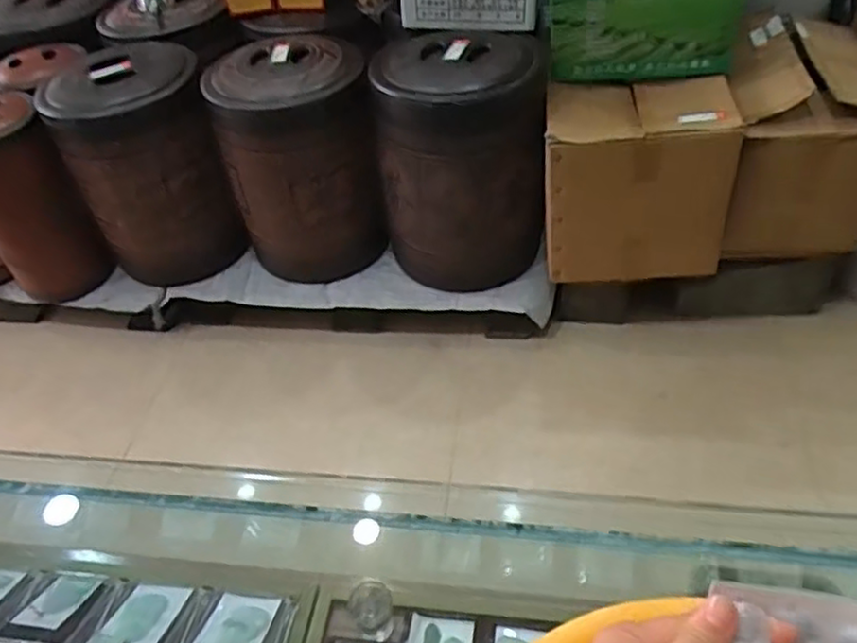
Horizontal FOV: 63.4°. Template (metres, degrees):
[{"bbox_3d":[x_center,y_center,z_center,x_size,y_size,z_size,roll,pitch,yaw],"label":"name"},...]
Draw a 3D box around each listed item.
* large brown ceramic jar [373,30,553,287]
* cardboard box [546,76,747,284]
[{"bbox_3d":[0.081,-0.380,1.696,0.385,0.525,0.305,-3,46,4],"label":"large brown ceramic jar"},{"bbox_3d":[0.462,-0.330,1.594,0.384,0.374,0.278,-2,46,5],"label":"cardboard box"}]

